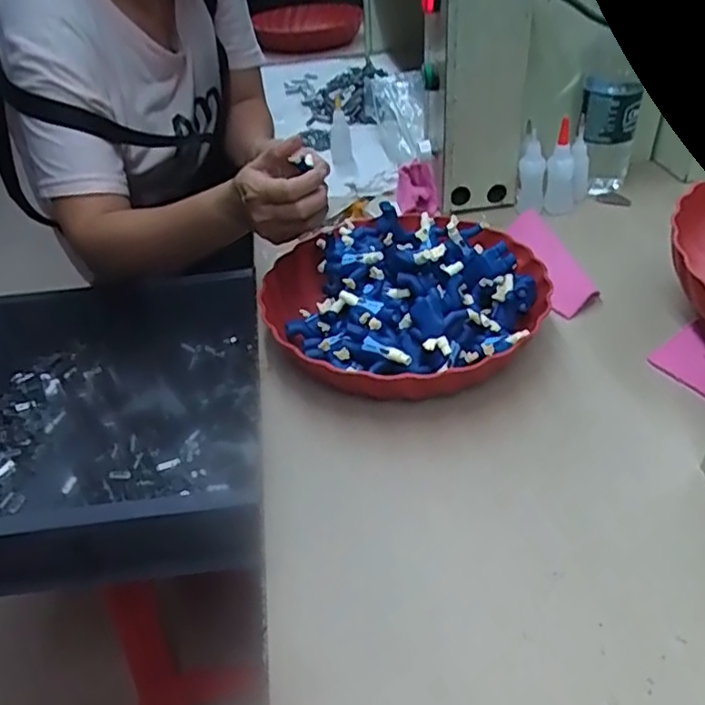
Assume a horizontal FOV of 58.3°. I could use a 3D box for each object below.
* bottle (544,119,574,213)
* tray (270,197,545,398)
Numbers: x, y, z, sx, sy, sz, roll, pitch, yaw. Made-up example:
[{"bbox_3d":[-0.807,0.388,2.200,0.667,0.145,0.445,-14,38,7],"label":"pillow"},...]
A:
[{"bbox_3d":[0.235,-0.206,0.708,0.032,0.099,0.032,7,42,15],"label":"bottle"},{"bbox_3d":[0.046,-0.048,0.560,0.241,0.075,0.223,-3,39,5],"label":"tray"}]

